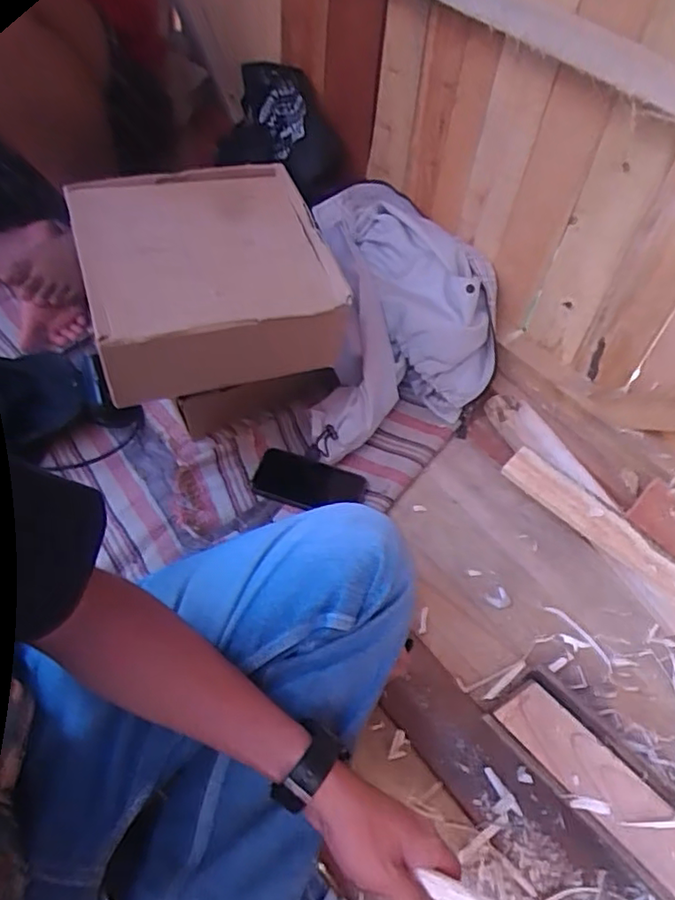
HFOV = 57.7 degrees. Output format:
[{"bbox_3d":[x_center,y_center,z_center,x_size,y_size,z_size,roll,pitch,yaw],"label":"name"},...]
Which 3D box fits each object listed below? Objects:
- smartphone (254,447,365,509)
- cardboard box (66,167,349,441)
[{"bbox_3d":[-0.039,0.043,0.845,0.152,0.010,0.074,17,56,10],"label":"smartphone"},{"bbox_3d":[-0.148,-0.206,0.711,0.263,0.107,0.263,-14,57,-11],"label":"cardboard box"}]

